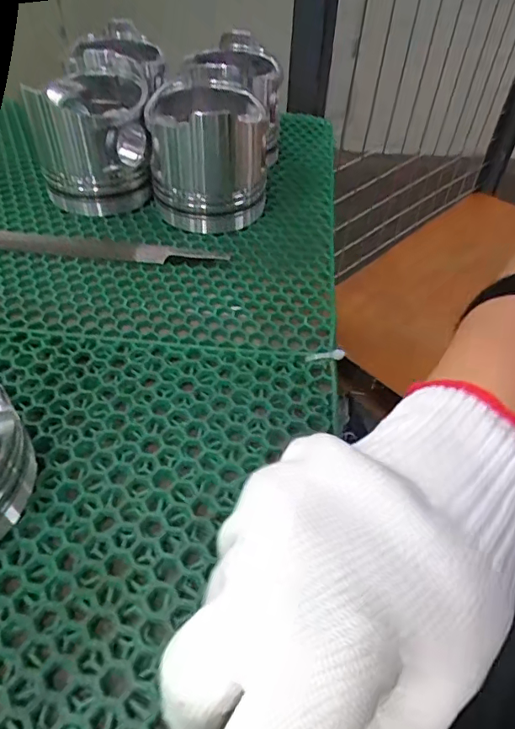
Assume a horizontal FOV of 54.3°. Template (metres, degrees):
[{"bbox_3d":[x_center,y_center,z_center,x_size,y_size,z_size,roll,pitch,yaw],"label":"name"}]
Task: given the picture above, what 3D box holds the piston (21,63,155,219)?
[{"bbox_3d":[-0.128,-0.176,0.394,0.081,0.086,0.078,-8,49,-11],"label":"piston"}]

